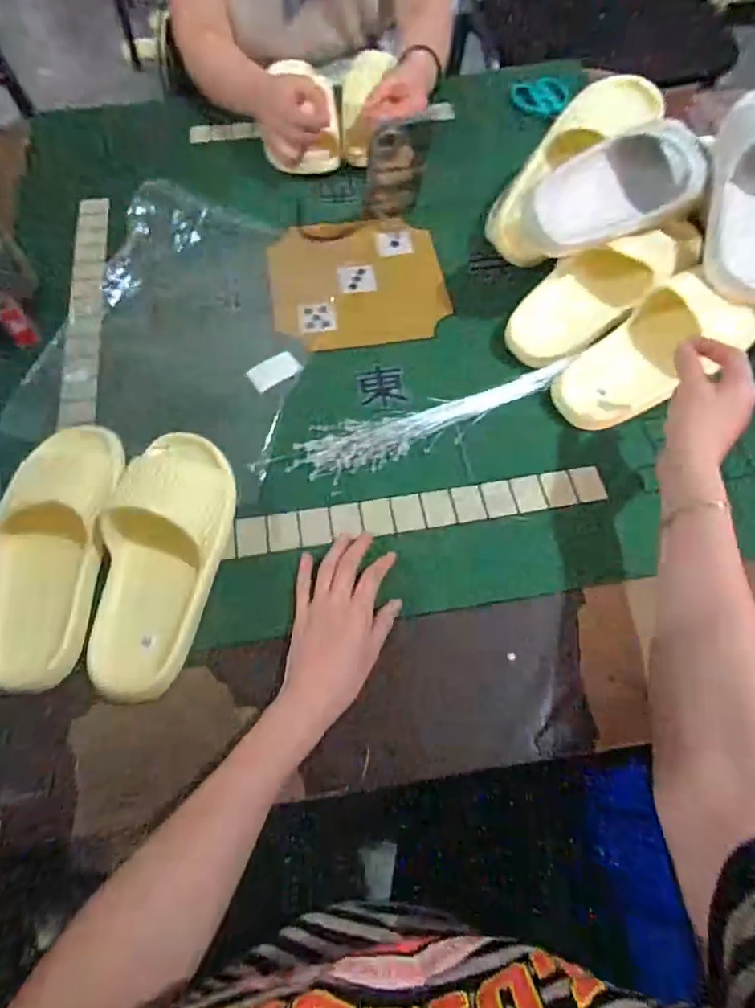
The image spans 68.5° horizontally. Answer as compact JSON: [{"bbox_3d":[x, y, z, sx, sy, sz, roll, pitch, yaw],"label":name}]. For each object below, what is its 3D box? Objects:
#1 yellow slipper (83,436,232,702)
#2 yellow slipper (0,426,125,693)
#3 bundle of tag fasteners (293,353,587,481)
[{"bbox_3d":[-0.193,0.037,0.486,0.095,0.083,0.242,10,63,4],"label":"yellow slipper"},{"bbox_3d":[-0.294,0.030,0.491,0.096,0.063,0.249,3,63,0],"label":"yellow slipper"},{"bbox_3d":[0.062,-0.088,0.574,0.295,0.027,0.059,-13,64,-8],"label":"bundle of tag fasteners"}]

